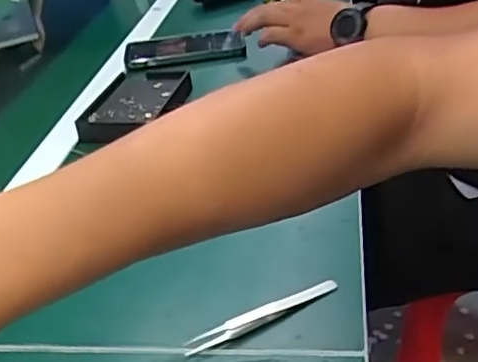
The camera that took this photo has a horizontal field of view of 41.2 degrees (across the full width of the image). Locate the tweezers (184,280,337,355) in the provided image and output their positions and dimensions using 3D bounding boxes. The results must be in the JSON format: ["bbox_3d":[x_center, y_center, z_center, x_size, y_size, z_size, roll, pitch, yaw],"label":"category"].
[{"bbox_3d":[0.018,0.090,0.426,0.114,0.010,0.009,-21,33,-20],"label":"tweezers"}]

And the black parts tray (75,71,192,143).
[{"bbox_3d":[-0.120,-0.093,0.748,0.091,0.022,0.169,4,33,19],"label":"black parts tray"}]

